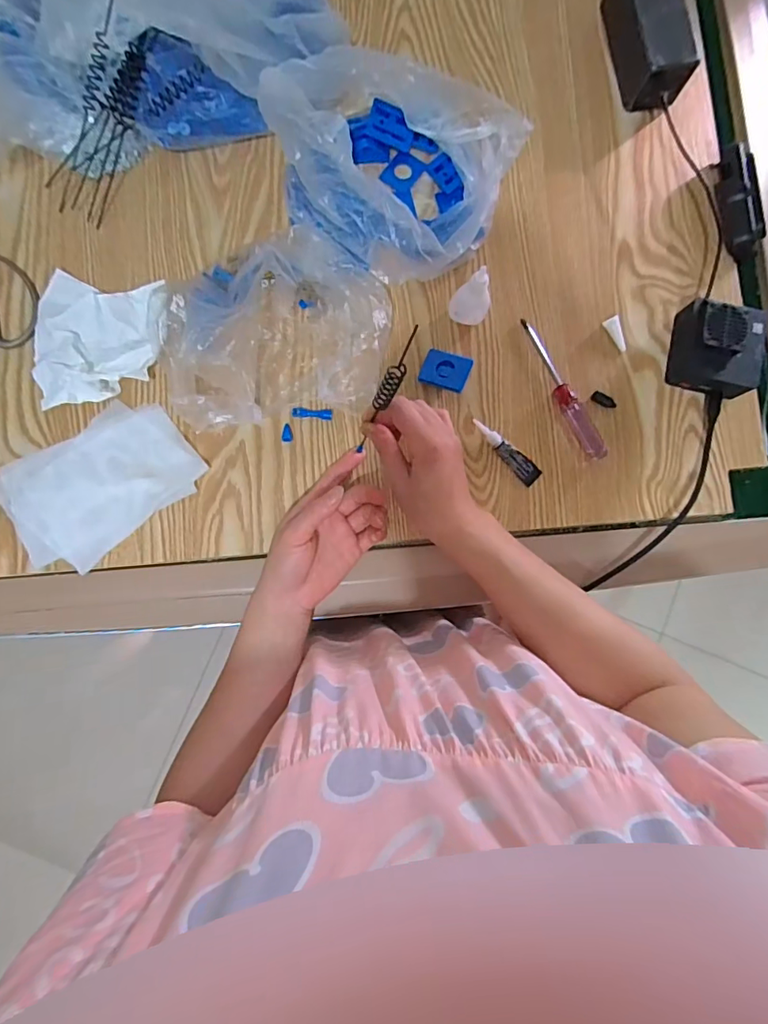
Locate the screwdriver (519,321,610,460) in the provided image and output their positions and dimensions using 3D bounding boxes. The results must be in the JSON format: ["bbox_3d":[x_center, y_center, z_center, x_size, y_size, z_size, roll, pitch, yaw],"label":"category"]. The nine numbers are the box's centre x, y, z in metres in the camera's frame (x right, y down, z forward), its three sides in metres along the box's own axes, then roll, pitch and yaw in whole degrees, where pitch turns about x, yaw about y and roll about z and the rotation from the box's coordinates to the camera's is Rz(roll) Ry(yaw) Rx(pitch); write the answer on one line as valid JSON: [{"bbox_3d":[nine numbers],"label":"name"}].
[{"bbox_3d":[0.170,-0.118,0.477,0.021,0.017,0.147,-28,86,-5],"label":"screwdriver"}]

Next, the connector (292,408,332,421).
[{"bbox_3d":[-0.067,-0.091,0.466,0.037,0.009,0.009,4,84,-3],"label":"connector"}]

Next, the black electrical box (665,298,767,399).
[{"bbox_3d":[0.316,-0.154,0.474,0.069,0.048,0.073,11,84,-2],"label":"black electrical box"}]

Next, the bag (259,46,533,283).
[{"bbox_3d":[0.003,-0.310,0.451,0.201,0.089,0.164,23,84,-1],"label":"bag"}]

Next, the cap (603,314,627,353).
[{"bbox_3d":[0.229,-0.174,0.491,0.013,0.009,0.034,-26,86,-5],"label":"cap"}]

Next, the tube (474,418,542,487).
[{"bbox_3d":[0.117,-0.060,0.472,0.020,0.012,0.078,-42,88,-6],"label":"tube"}]

